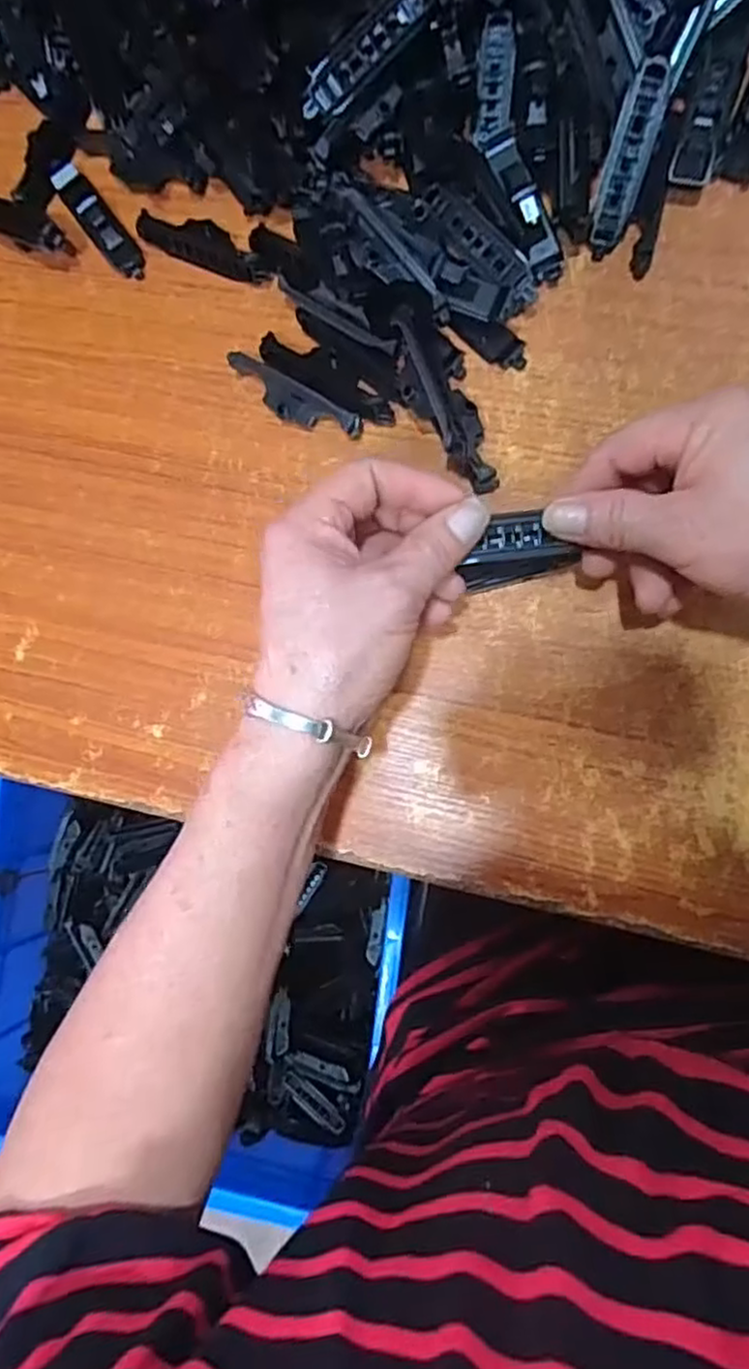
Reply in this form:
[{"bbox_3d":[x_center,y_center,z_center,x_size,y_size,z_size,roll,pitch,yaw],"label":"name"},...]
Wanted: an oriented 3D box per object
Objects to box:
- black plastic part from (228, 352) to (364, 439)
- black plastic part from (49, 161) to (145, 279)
[{"bbox_3d":[-0.045,-0.152,0.385,0.081,0.010,0.020,30,90,9],"label":"black plastic part"},{"bbox_3d":[-0.159,-0.268,0.406,0.019,0.016,0.083,-37,82,4],"label":"black plastic part"}]

